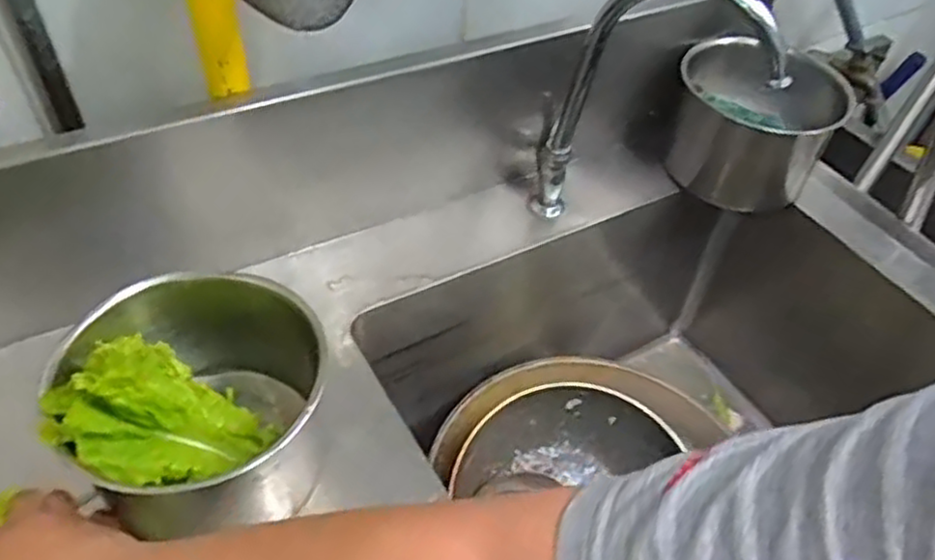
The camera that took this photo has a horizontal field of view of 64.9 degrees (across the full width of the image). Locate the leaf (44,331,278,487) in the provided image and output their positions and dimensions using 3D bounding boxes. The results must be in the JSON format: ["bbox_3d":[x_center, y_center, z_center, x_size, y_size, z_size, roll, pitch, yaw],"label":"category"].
[{"bbox_3d":[-0.205,0.093,0.495,0.071,0.147,0.077,20,72,51],"label":"leaf"}]

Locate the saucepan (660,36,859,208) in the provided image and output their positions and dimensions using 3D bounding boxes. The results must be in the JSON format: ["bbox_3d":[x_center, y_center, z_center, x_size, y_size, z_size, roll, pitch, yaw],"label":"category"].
[{"bbox_3d":[0.319,-0.183,0.826,0.171,0.113,0.204,23,51,15],"label":"saucepan"}]

